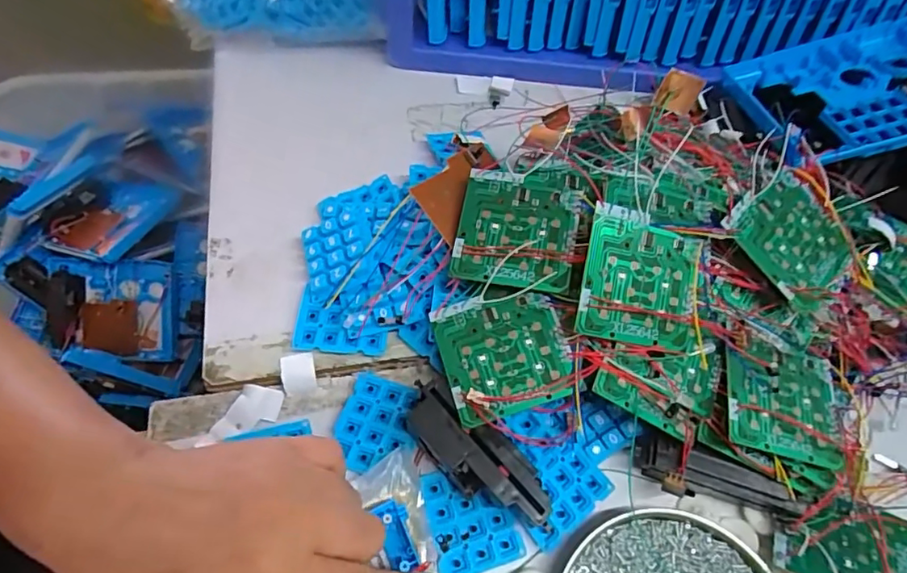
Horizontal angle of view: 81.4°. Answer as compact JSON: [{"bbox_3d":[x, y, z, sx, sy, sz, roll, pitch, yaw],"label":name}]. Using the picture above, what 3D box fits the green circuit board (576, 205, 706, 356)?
[{"bbox_3d":[0.107,-0.004,0.300,0.073,0.004,0.074,10,86,-15],"label":"green circuit board"}]

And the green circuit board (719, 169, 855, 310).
[{"bbox_3d":[0.209,-0.031,0.325,0.078,0.006,0.072,45,68,-1],"label":"green circuit board"}]

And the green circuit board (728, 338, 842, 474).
[{"bbox_3d":[0.194,0.067,0.310,0.074,0.007,0.065,13,63,-8],"label":"green circuit board"}]

